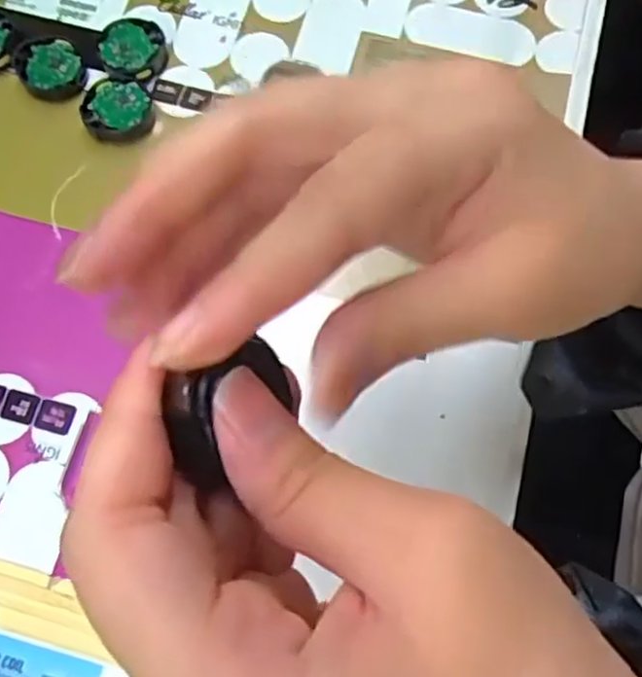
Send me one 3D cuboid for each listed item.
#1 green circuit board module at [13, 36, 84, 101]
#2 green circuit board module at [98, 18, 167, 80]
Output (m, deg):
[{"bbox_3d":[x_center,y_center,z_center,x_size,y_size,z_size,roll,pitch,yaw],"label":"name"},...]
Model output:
[{"bbox_3d":[-0.123,-0.122,0.314,0.028,0.012,0.031,-24,74,-8],"label":"green circuit board module"},{"bbox_3d":[-0.087,-0.132,0.318,0.029,0.011,0.030,-37,77,-12],"label":"green circuit board module"}]

